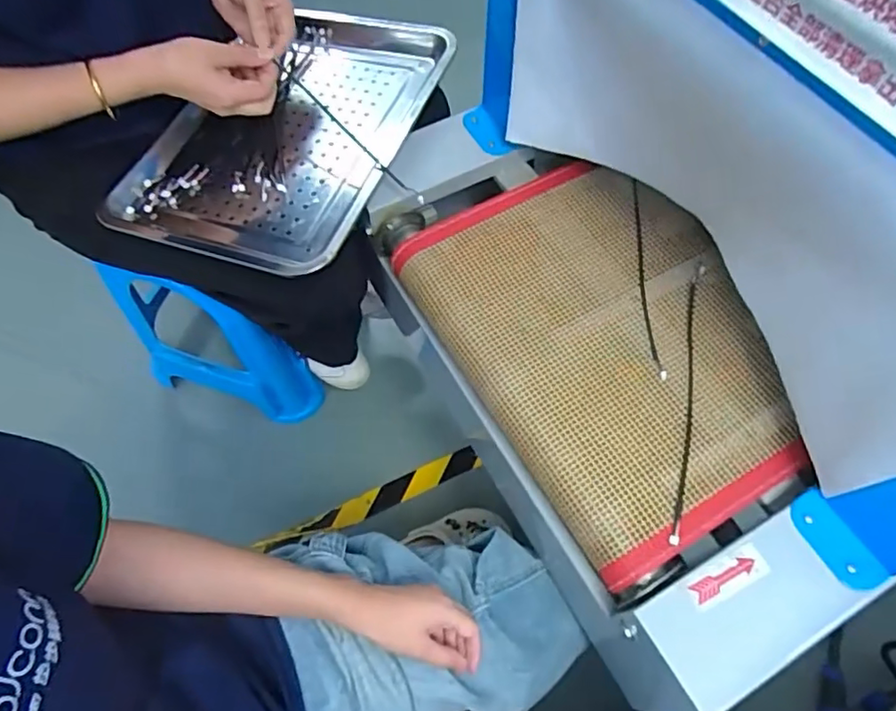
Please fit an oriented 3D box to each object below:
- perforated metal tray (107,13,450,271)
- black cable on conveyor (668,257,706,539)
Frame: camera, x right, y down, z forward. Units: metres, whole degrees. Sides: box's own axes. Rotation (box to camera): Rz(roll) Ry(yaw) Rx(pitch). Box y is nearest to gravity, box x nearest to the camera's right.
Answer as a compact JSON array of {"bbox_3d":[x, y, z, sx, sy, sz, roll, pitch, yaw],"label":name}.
[{"bbox_3d":[-0.183,-0.267,0.705,0.318,0.042,0.411,21,66,21],"label":"perforated metal tray"},{"bbox_3d":[0.219,0.033,0.545,0.013,0.014,0.283,13,63,7],"label":"black cable on conveyor"}]

